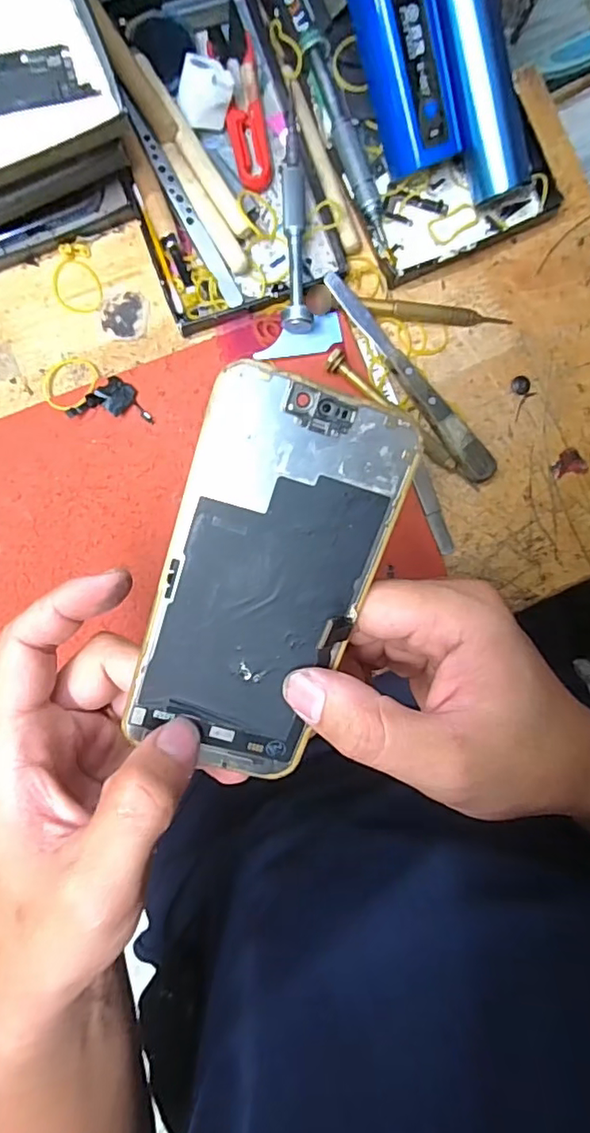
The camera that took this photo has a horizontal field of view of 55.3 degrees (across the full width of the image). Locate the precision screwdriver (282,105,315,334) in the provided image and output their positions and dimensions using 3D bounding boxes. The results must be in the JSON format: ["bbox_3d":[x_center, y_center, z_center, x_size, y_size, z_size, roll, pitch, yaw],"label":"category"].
[{"bbox_3d":[0.001,-0.181,0.299,0.015,0.016,0.115,0,90,-3],"label":"precision screwdriver"}]

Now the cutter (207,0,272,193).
[{"bbox_3d":[-0.029,-0.254,0.301,0.022,0.008,0.099,-11,91,-3],"label":"cutter"}]

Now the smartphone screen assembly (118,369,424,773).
[{"bbox_3d":[-0.011,0.009,0.193,0.066,0.004,0.140,16,108,-10],"label":"smartphone screen assembly"}]

